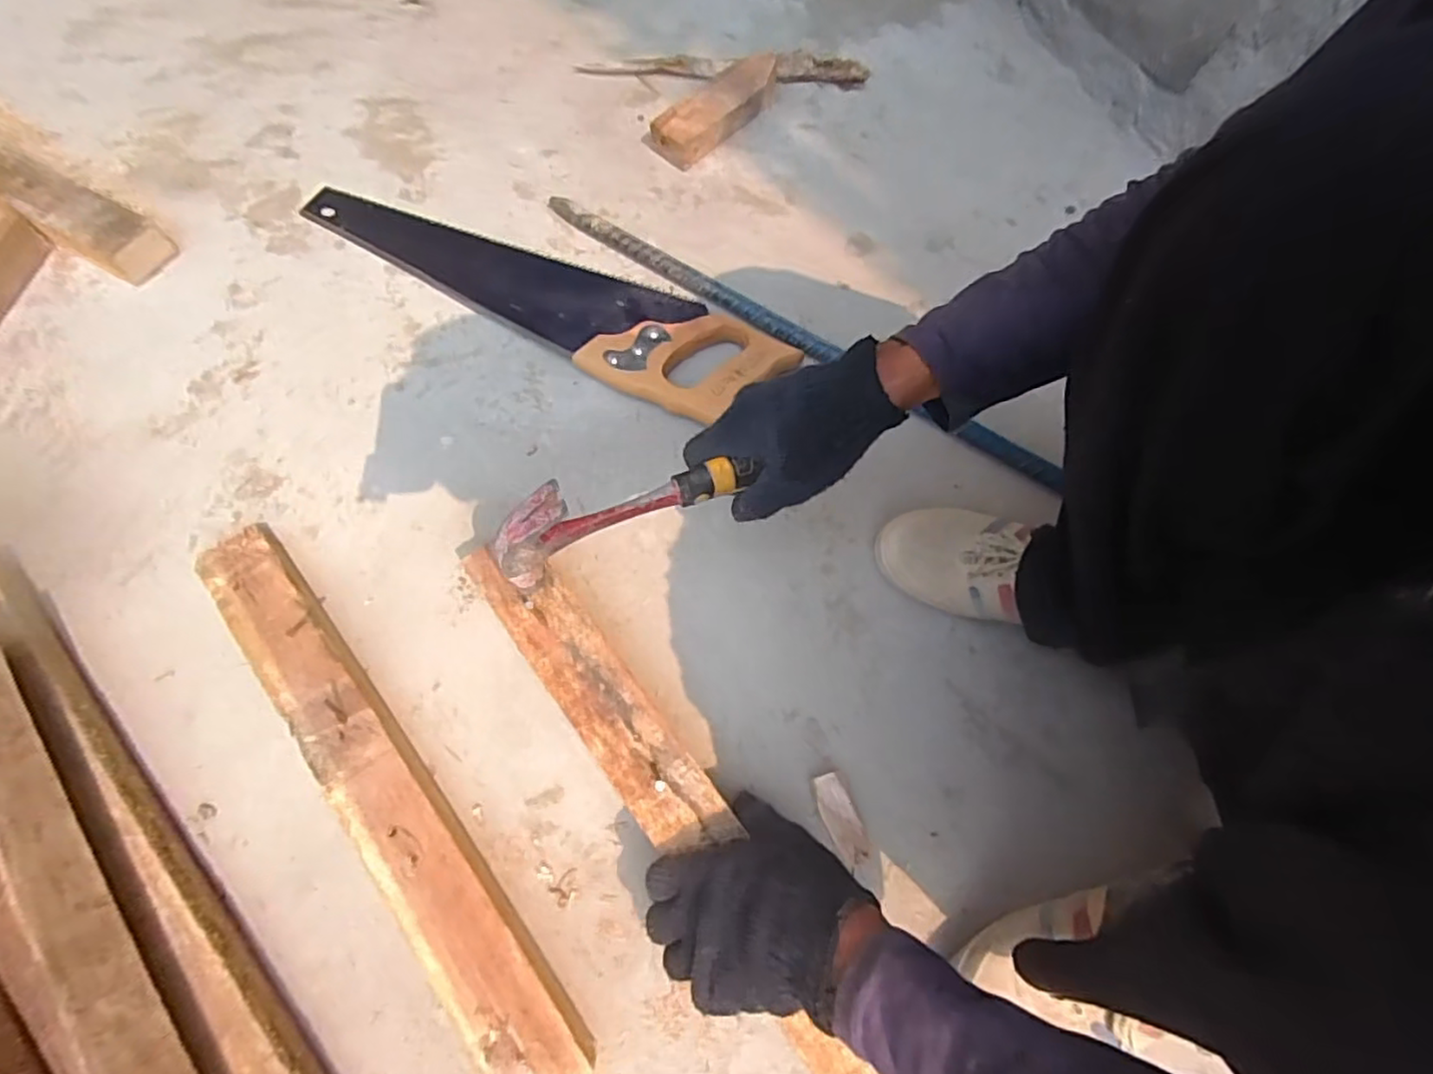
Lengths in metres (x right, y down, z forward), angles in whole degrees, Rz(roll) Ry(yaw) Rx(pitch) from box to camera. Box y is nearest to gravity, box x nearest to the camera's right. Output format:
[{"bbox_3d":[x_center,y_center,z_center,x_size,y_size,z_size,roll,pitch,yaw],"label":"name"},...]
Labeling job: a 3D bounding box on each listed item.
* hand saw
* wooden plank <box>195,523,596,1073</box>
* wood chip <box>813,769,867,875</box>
[{"bbox_3d":[-0.184,-0.263,0.657,0.517,0.027,0.121,30,70,11],"label":"hand saw"},{"bbox_3d":[-0.235,0.172,0.460,0.058,0.042,0.450,-37,73,-15],"label":"wooden plank"},{"bbox_3d":[0.089,0.204,0.470,0.006,0.030,0.065,-14,73,-50],"label":"wood chip"}]

